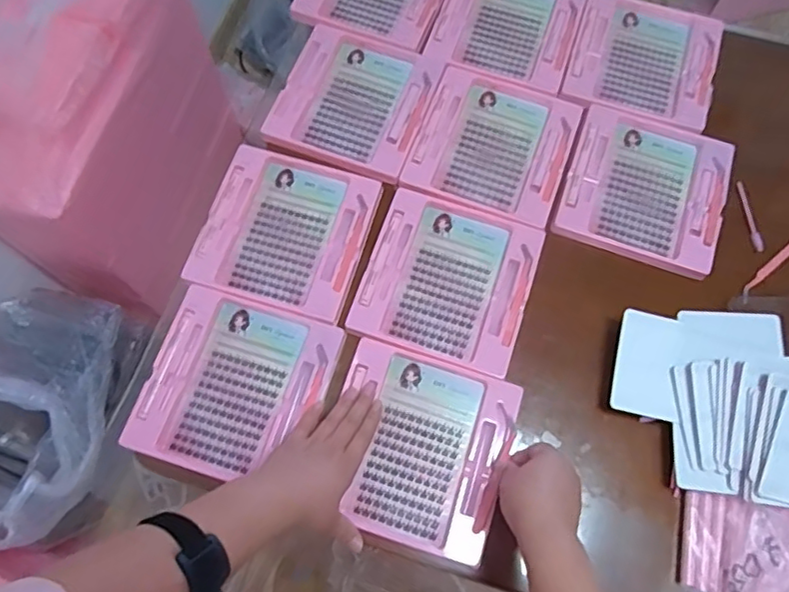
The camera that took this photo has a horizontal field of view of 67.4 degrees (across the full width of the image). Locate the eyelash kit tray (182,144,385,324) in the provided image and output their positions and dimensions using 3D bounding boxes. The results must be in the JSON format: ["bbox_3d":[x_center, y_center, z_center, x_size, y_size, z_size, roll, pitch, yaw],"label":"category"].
[{"bbox_3d":[-0.131,-0.080,0.718,0.191,0.020,0.191,15,71,5],"label":"eyelash kit tray"}]

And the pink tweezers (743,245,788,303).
[{"bbox_3d":[0.455,-0.035,0.710,0.128,0.010,0.014,-39,75,-13],"label":"pink tweezers"}]

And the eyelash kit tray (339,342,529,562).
[{"bbox_3d":[0.026,0.162,0.638,0.187,0.013,0.191,18,71,6],"label":"eyelash kit tray"}]

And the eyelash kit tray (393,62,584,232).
[{"bbox_3d":[0.130,-0.197,0.766,0.191,0.013,0.198,19,72,7],"label":"eyelash kit tray"}]

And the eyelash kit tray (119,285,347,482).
[{"bbox_3d":[-0.177,0.102,0.661,0.189,0.019,0.192,17,71,6],"label":"eyelash kit tray"}]

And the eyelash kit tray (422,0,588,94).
[{"bbox_3d":[0.162,-0.387,0.839,0.187,0.024,0.201,18,71,6],"label":"eyelash kit tray"}]

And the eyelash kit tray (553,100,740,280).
[{"bbox_3d":[0.317,-0.137,0.746,0.193,0.014,0.200,20,72,7],"label":"eyelash kit tray"}]

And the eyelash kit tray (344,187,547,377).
[{"bbox_3d":[0.065,-0.021,0.705,0.189,0.012,0.194,18,71,6],"label":"eyelash kit tray"}]

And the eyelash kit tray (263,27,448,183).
[{"bbox_3d":[-0.051,-0.258,0.785,0.188,0.017,0.195,20,72,7],"label":"eyelash kit tray"}]

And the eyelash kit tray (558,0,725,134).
[{"bbox_3d":[0.343,-0.326,0.813,0.189,0.019,0.208,18,71,6],"label":"eyelash kit tray"}]

